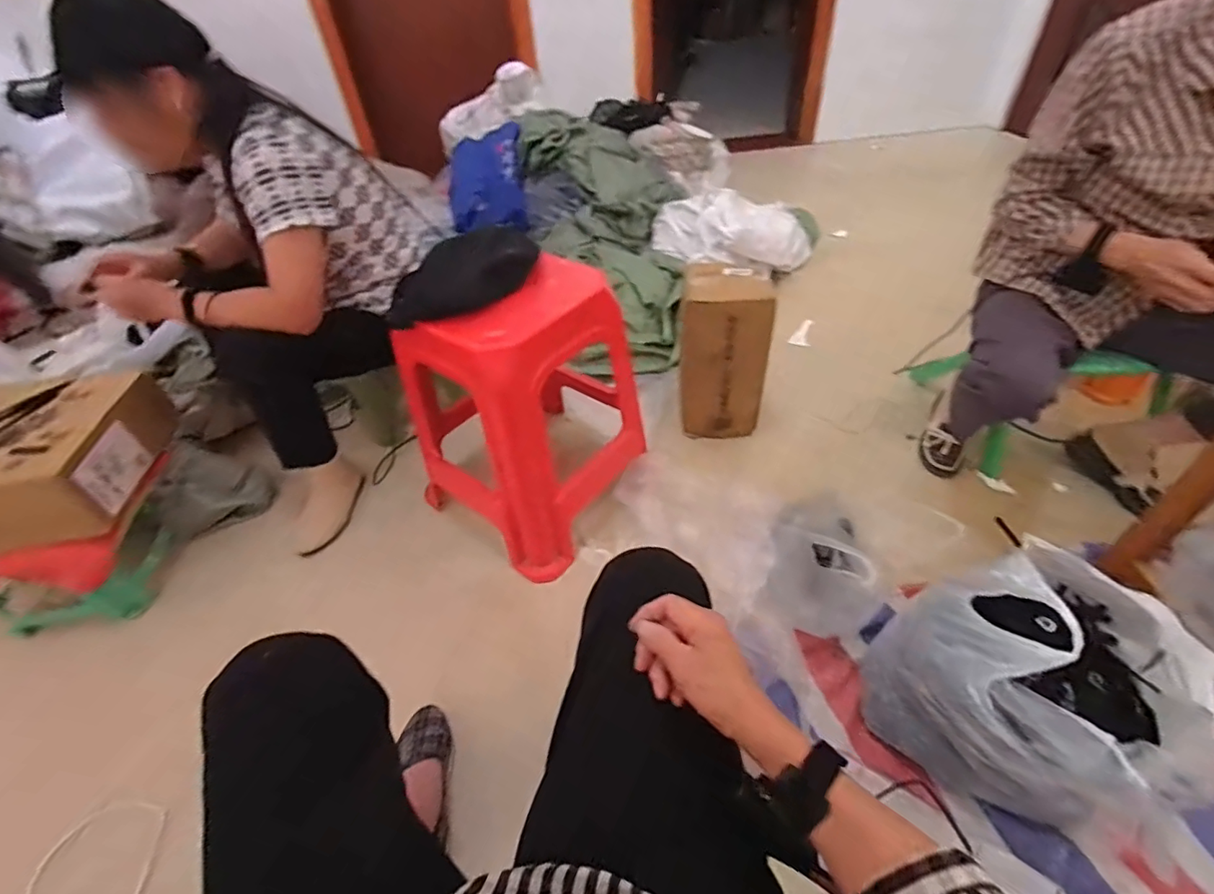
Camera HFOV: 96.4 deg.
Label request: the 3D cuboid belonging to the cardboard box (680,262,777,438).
[{"bbox_3d":[0.254,-0.199,1.205,0.184,0.361,0.140,1,44,7],"label":"cardboard box"}]

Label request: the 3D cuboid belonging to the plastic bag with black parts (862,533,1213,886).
[{"bbox_3d":[0.534,0.290,0.699,0.266,0.263,0.295,-36,51,-28],"label":"plastic bag with black parts"}]

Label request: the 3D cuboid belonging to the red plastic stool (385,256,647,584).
[{"bbox_3d":[-0.170,-0.081,1.062,0.378,0.469,0.359,25,51,29],"label":"red plastic stool"}]

